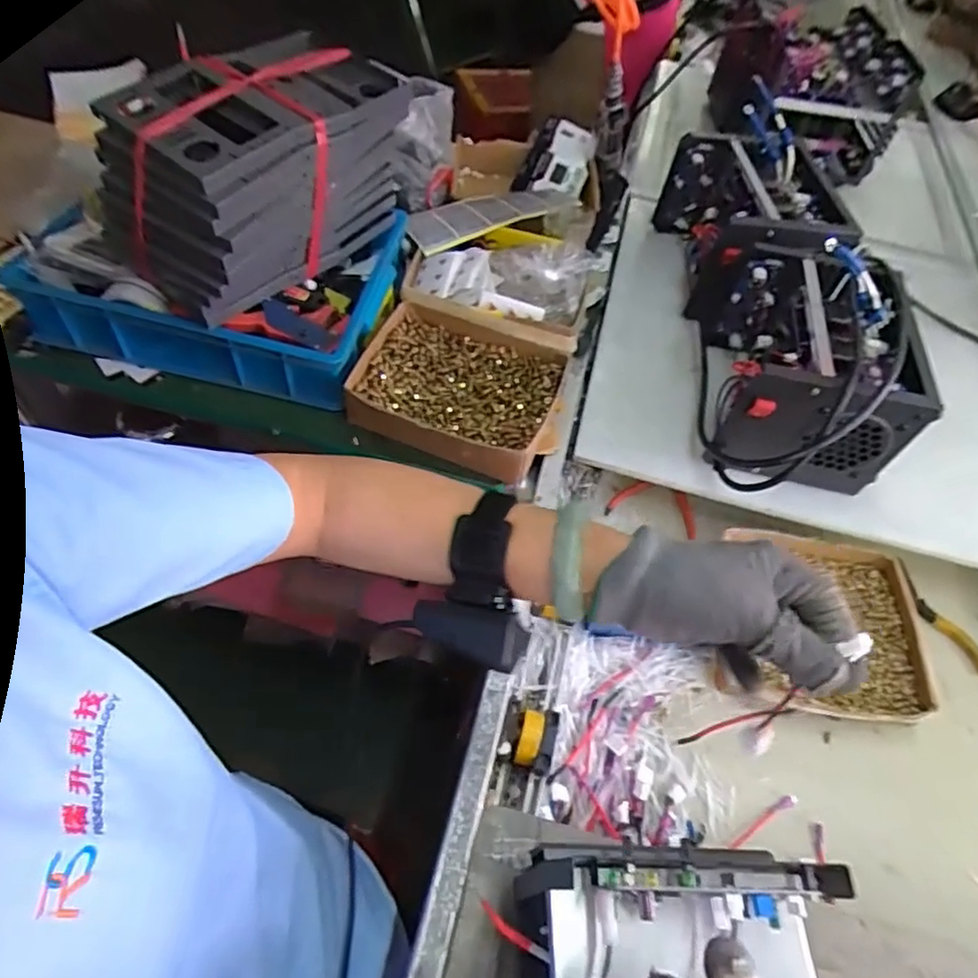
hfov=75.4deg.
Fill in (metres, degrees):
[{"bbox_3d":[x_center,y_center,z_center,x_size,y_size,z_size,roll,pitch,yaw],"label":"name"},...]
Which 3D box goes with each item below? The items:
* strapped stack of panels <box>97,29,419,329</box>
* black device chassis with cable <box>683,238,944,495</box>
[{"bbox_3d":[-0.238,-0.332,0.677,0.169,0.175,0.305,29,56,12],"label":"strapped stack of panels"},{"bbox_3d":[0.363,-0.139,0.738,0.199,0.179,0.330,9,54,1],"label":"black device chassis with cable"}]

